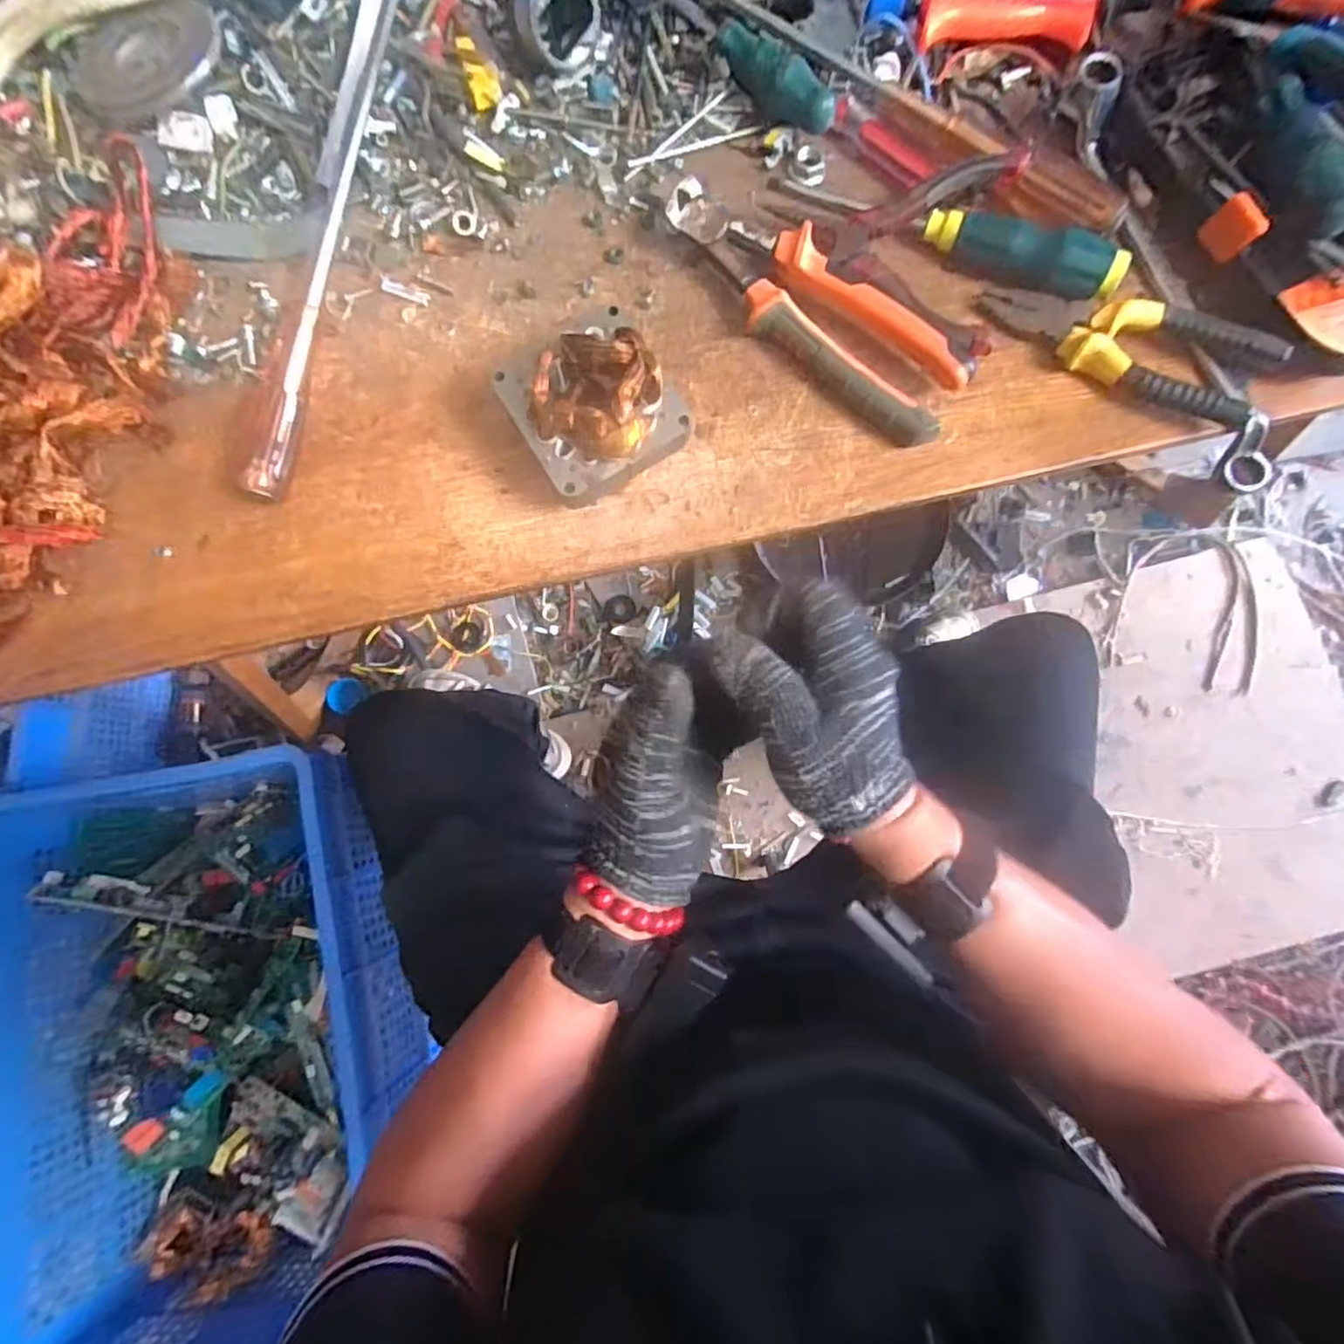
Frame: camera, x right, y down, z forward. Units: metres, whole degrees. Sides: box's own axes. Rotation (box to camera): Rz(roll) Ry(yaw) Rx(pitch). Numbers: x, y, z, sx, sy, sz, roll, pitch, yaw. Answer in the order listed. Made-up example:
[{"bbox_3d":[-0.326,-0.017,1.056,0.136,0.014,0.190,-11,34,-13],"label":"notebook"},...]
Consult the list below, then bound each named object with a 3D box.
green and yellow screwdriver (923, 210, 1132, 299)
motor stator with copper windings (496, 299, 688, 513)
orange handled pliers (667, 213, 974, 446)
[{"bbox_3d":[0.198,-0.237,0.364,0.107,0.033,0.028,27,81,6],"label":"green and yellow screwdriver"},{"bbox_3d":[-0.042,-0.137,0.344,0.079,0.059,0.082,-34,83,-3],"label":"motor stator with copper windings"},{"bbox_3d":[0.083,-0.202,0.361,0.179,0.034,0.055,42,83,8],"label":"orange handled pliers"}]

